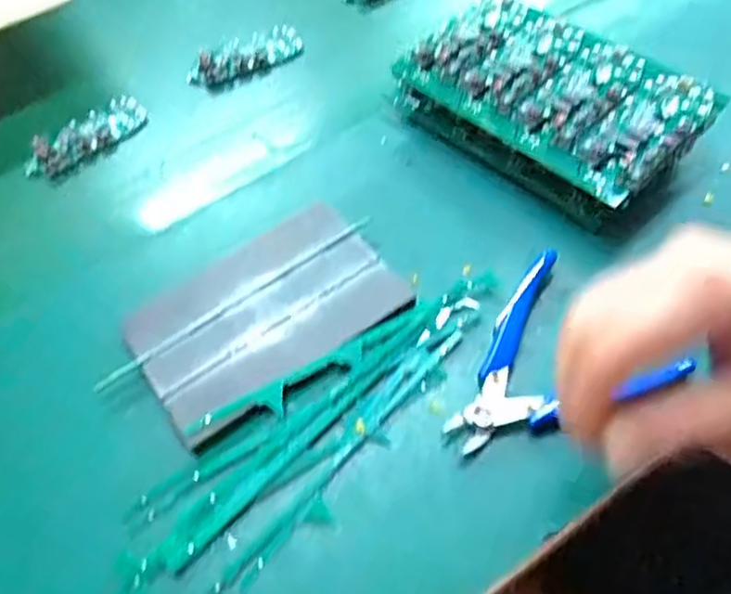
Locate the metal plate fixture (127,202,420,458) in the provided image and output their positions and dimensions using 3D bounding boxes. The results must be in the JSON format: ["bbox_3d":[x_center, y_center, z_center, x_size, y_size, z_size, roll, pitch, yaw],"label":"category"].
[{"bbox_3d":[-0.061,0.006,0.380,0.150,0.009,0.103,-34,60,-17],"label":"metal plate fixture"}]

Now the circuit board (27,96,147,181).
[{"bbox_3d":[-0.224,-0.129,0.513,0.040,0.016,0.101,34,65,24],"label":"circuit board"}]

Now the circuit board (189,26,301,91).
[{"bbox_3d":[-0.105,-0.207,0.557,0.098,0.023,0.035,-17,56,-7],"label":"circuit board"}]

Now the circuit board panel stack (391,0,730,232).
[{"bbox_3d":[0.121,-0.134,0.447,0.118,0.049,0.196,-41,62,-21],"label":"circuit board panel stack"}]

